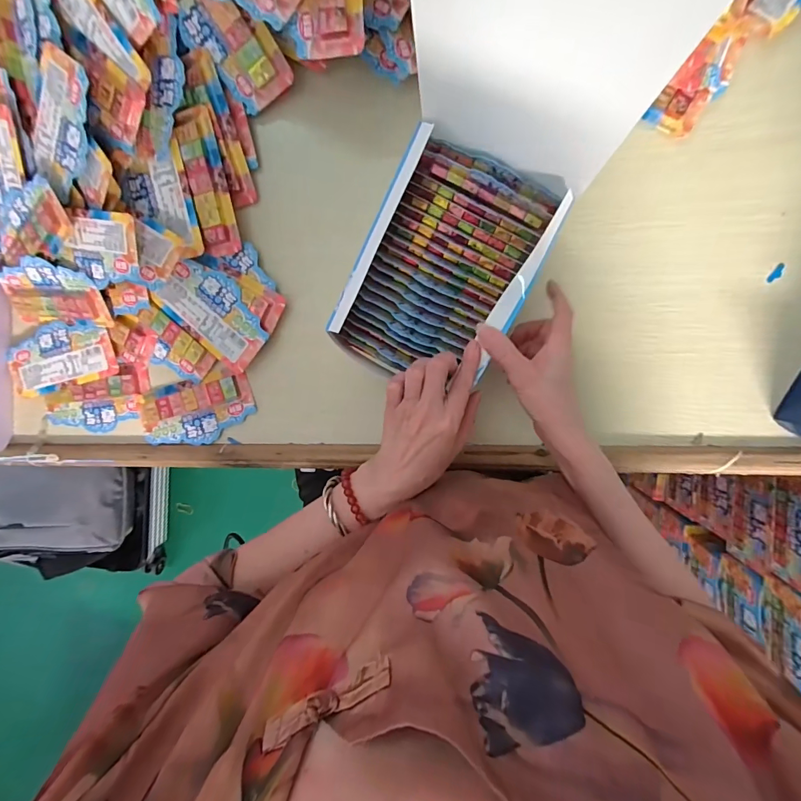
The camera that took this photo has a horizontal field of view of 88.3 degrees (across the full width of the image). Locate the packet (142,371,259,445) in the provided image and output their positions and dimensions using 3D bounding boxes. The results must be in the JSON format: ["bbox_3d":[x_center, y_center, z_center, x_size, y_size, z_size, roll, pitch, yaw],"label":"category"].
[{"bbox_3d":[-0.245,0.014,0.497,0.141,0.013,0.075,-8,96,7],"label":"packet"}]

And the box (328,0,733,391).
[{"bbox_3d":[0.035,-0.119,0.284,0.149,0.253,0.207,26,99,3],"label":"box"}]

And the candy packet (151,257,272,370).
[{"bbox_3d":[-0.210,-0.097,0.466,0.124,0.013,0.075,41,101,-3],"label":"candy packet"}]

